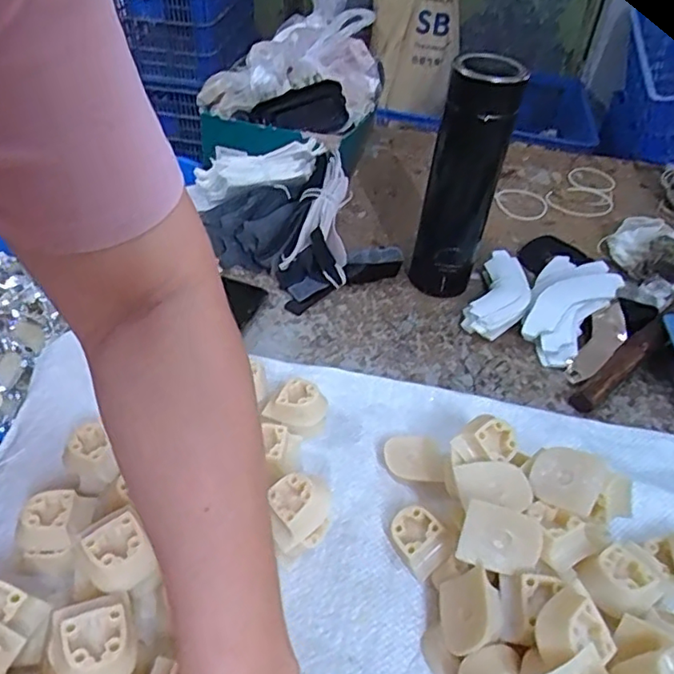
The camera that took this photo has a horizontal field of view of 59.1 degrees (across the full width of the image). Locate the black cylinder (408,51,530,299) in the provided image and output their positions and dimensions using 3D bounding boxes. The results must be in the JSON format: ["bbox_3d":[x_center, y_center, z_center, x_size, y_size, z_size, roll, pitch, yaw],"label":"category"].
[{"bbox_3d":[0.117,-0.139,0.566,0.064,0.226,0.056,14,43,9],"label":"black cylinder"}]

